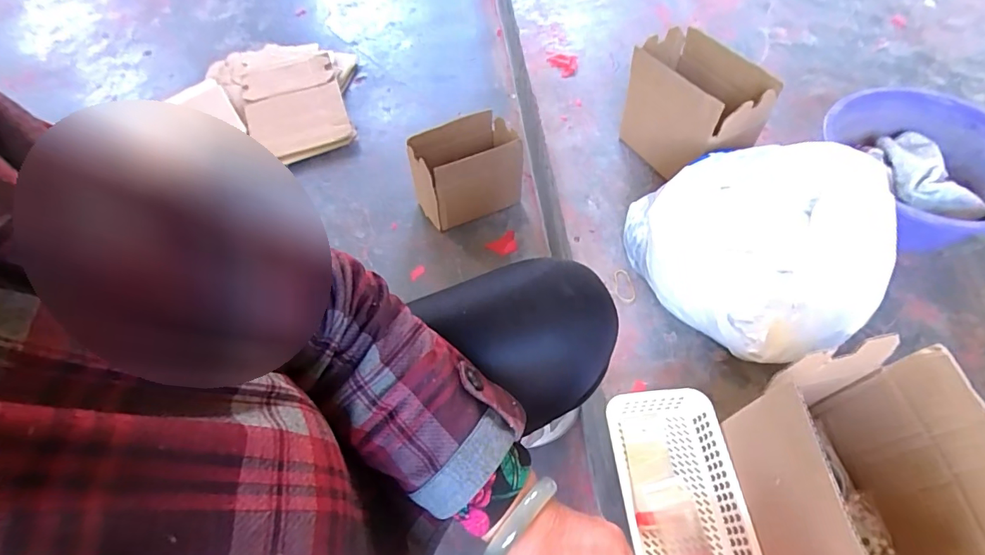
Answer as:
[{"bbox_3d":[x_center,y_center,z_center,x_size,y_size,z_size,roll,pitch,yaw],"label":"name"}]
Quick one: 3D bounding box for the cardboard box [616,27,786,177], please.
[{"bbox_3d":[0.315,-0.261,0.779,0.110,0.194,0.231,-28,62,-13],"label":"cardboard box"}]

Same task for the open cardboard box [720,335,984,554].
[{"bbox_3d":[0.343,0.209,0.440,0.157,0.176,0.235,-7,59,-3],"label":"open cardboard box"}]

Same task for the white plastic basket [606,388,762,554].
[{"bbox_3d":[0.220,0.270,0.542,0.125,0.048,0.271,-8,59,-2],"label":"white plastic basket"}]

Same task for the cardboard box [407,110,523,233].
[{"bbox_3d":[-0.056,-0.213,1.001,0.211,0.200,0.116,-18,60,-9],"label":"cardboard box"}]

